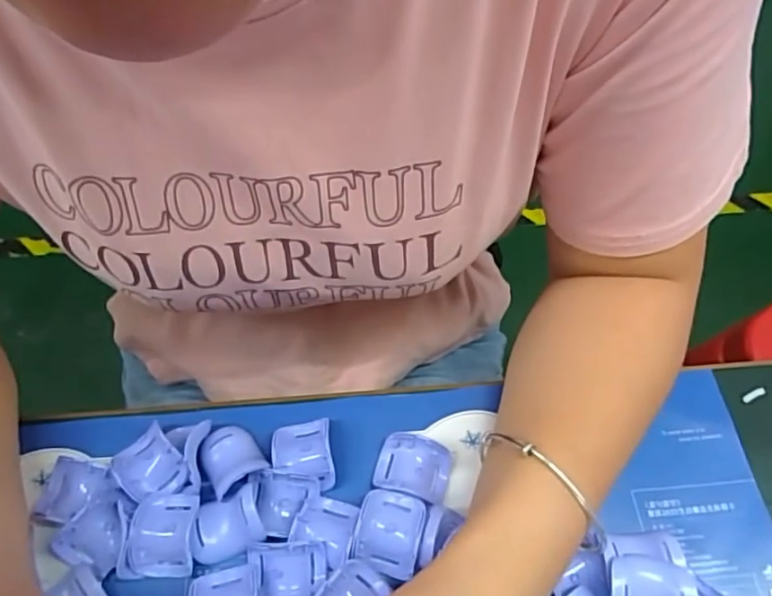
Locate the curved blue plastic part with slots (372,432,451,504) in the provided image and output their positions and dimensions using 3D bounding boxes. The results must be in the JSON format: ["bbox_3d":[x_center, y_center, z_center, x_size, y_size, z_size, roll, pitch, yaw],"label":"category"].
[{"bbox_3d":[0.014,0.087,0.302,0.038,0.012,0.029,14,62,7],"label":"curved blue plastic part with slots"}]

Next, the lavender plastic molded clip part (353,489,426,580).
[{"bbox_3d":[0.002,0.113,0.281,0.030,0.017,0.034,15,62,7],"label":"lavender plastic molded clip part"}]

